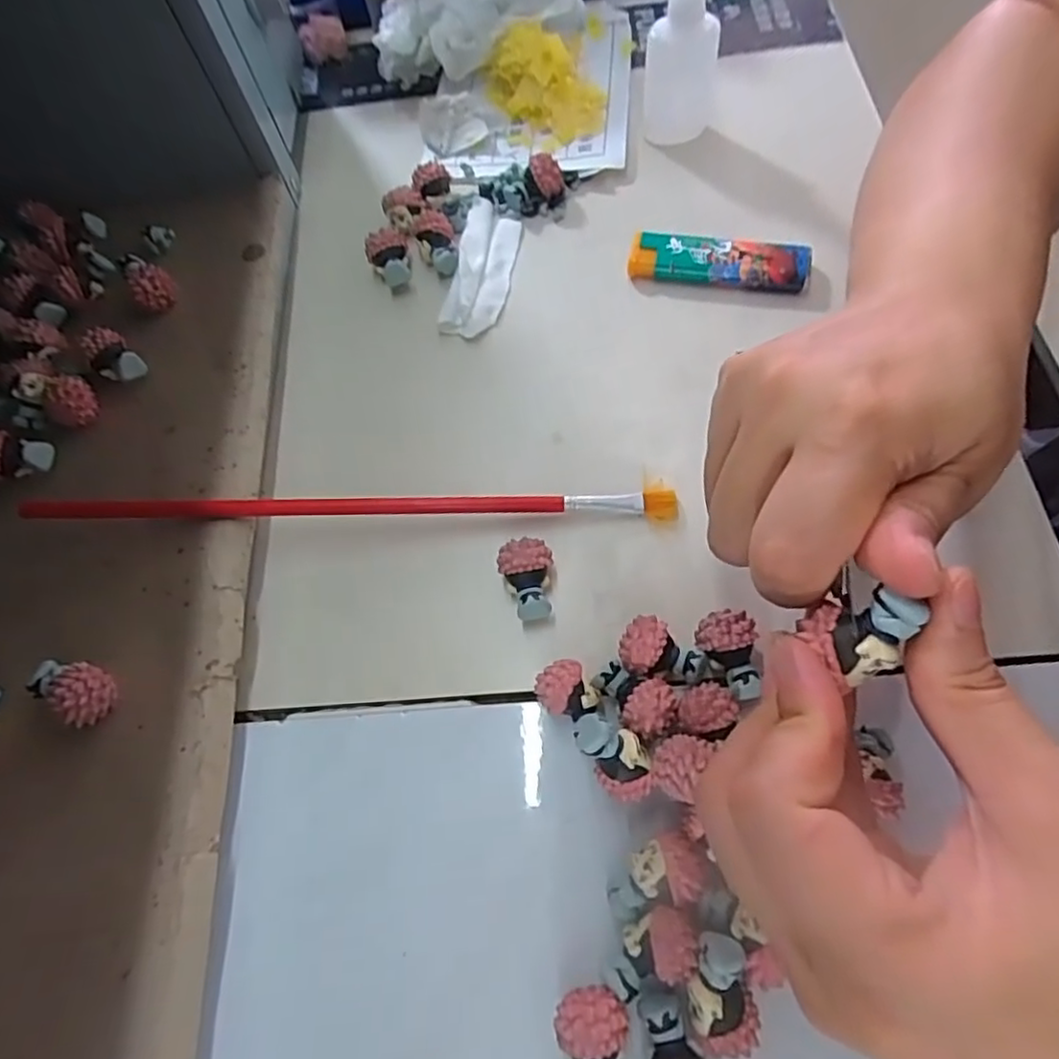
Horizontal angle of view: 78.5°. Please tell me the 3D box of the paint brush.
[{"bbox_3d":[-0.067,-0.010,0.251,0.245,0.008,0.012,-3,67,5],"label":"paint brush"}]

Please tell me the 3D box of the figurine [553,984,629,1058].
[{"bbox_3d":[0.016,0.143,0.181,0.019,0.018,0.028,5,67,8],"label":"figurine"}]

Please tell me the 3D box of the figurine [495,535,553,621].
[{"bbox_3d":[-0.001,0.019,0.238,0.019,0.016,0.030,-11,66,1],"label":"figurine"}]

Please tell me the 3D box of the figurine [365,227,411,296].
[{"bbox_3d":[-0.067,-0.127,0.310,0.019,0.020,0.025,-14,66,0],"label":"figurine"}]

